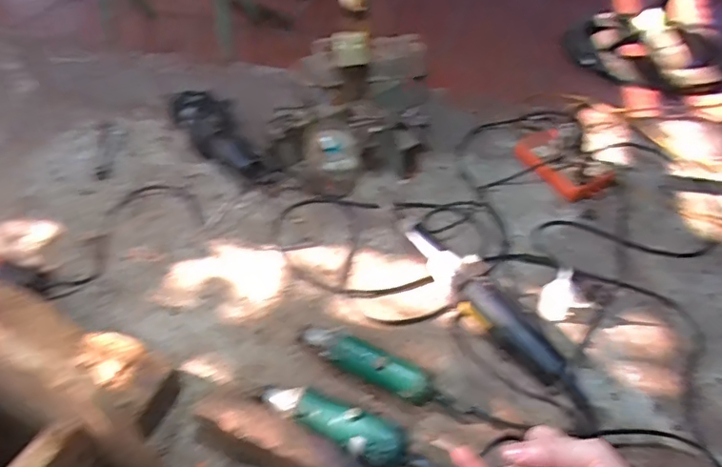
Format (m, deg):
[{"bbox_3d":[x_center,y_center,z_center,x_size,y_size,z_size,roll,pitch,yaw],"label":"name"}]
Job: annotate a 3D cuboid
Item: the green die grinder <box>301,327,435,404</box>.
[{"bbox_3d":[0.003,0.178,0.723,0.198,0.056,0.038,21,46,17],"label":"green die grinder"}]

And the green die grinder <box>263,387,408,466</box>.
[{"bbox_3d":[-0.037,0.238,0.664,0.194,0.059,0.046,20,46,17],"label":"green die grinder"}]

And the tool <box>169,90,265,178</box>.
[{"bbox_3d":[-0.293,-0.210,1.080,0.093,0.088,0.331,-27,52,-26],"label":"tool"}]

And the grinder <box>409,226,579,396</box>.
[{"bbox_3d":[0.178,0.098,0.808,0.062,0.066,0.347,-27,52,-26],"label":"grinder"}]

